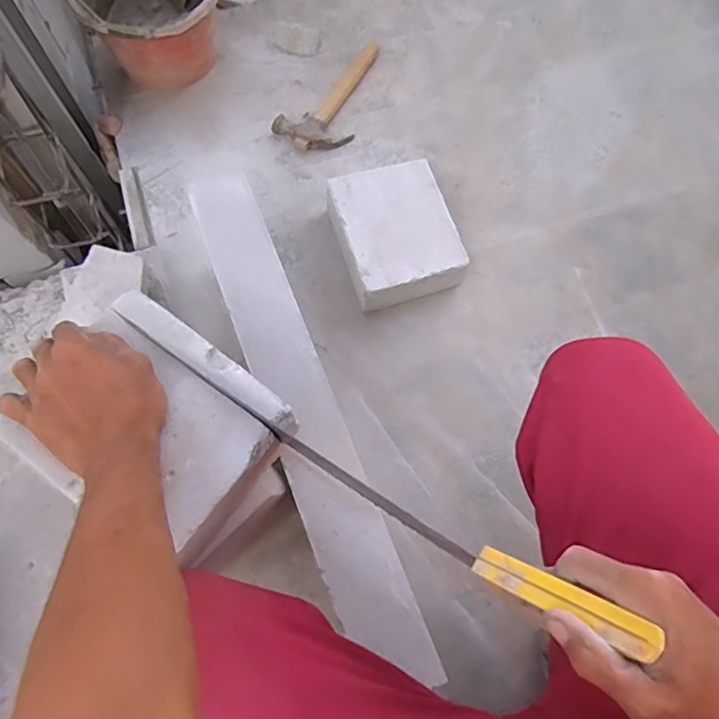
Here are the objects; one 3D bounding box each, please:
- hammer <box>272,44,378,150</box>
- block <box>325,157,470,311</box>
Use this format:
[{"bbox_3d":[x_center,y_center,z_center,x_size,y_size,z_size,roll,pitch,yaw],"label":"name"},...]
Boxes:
[{"bbox_3d":[-0.023,-0.443,0.950,0.107,0.028,0.255,39,77,5],"label":"hammer"},{"bbox_3d":[0.055,-0.177,0.841,0.164,0.088,0.210,-19,72,-9],"label":"block"}]

